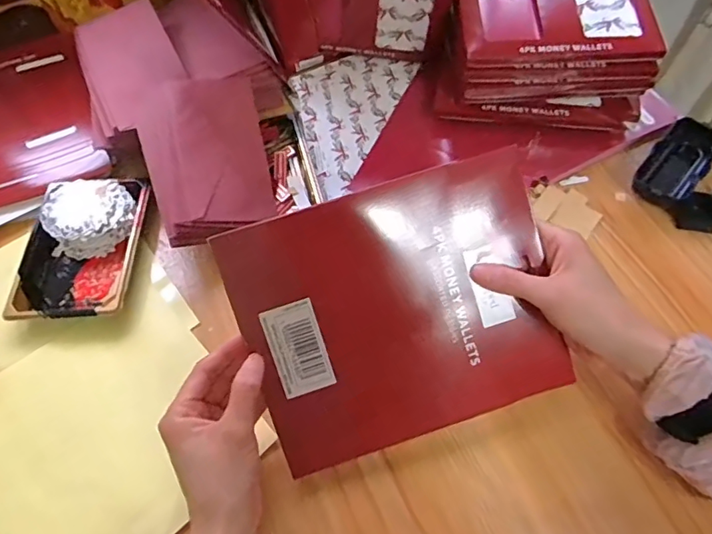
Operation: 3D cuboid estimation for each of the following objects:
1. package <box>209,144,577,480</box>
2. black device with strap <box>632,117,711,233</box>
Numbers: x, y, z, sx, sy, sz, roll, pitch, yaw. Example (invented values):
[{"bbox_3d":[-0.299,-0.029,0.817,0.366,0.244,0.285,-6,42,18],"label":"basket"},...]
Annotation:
[{"bbox_3d":[0.033,0.035,0.386,0.228,0.010,0.192,-18,98,-3],"label":"package"},{"bbox_3d":[0.338,-0.087,0.502,0.102,0.027,0.110,-34,63,-15],"label":"black device with strap"}]

